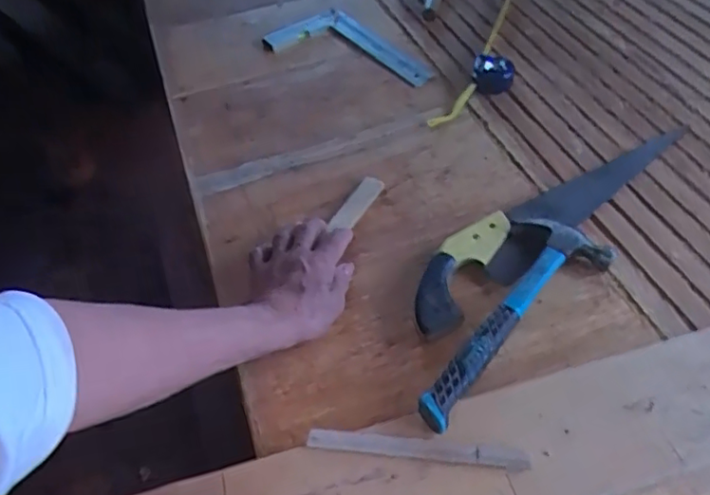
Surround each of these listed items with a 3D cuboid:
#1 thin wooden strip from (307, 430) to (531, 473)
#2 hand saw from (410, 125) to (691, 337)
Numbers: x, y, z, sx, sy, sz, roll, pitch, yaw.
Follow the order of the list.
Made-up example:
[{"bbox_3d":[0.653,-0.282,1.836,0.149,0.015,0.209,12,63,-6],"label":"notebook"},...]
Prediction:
[{"bbox_3d":[0.050,0.163,0.492,0.176,0.004,0.020,5,54,8],"label":"thin wooden strip"},{"bbox_3d":[0.220,-0.042,0.674,0.424,0.022,0.075,-33,54,-23],"label":"hand saw"}]

